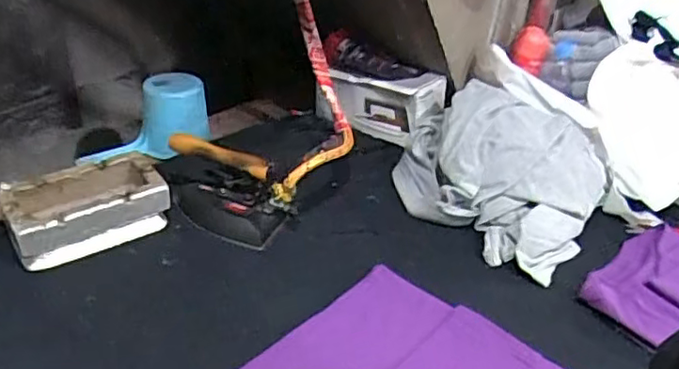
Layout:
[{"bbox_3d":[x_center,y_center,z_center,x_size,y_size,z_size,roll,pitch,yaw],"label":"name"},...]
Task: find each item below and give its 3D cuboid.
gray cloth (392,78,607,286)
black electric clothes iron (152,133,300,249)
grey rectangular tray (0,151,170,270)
[{"bbox_3d":[0.264,-0.034,1.054,0.325,0.157,0.294,21,37,24],"label":"gray cloth"},{"bbox_3d":[-0.186,0.006,1.000,0.230,0.132,0.101,14,34,15],"label":"black electric clothes iron"},{"bbox_3d":[-0.383,0.041,0.962,0.221,0.096,0.116,-18,39,-30],"label":"grey rectangular tray"}]

